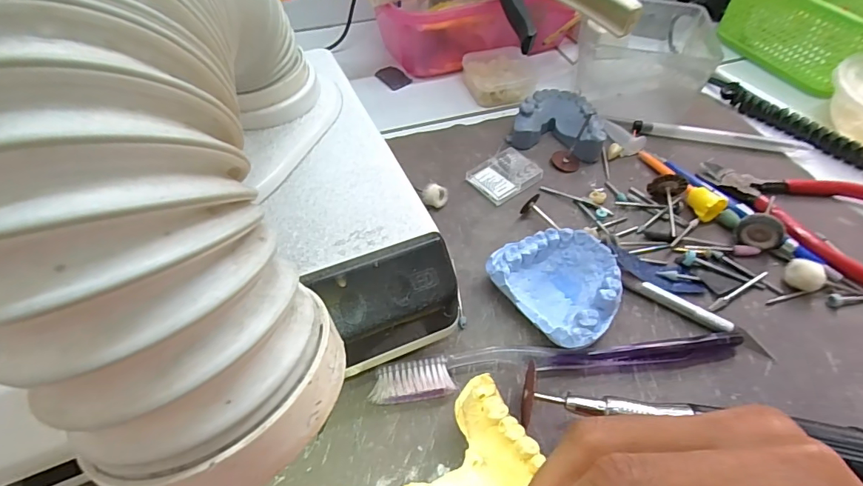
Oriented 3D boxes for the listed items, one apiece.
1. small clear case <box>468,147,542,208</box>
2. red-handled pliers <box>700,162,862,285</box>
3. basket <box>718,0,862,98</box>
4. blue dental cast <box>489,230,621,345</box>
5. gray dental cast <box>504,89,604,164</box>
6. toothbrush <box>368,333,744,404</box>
[{"bbox_3d":[0.052,-0.048,0.322,0.046,0.006,0.034,-32,58,-23],"label":"small clear case"},{"bbox_3d":[0.244,-0.025,0.301,0.121,0.011,0.088,31,58,22],"label":"red-handled pliers"},{"bbox_3d":[0.365,-0.206,0.416,0.143,0.060,0.130,-17,54,-13],"label":"basket"},{"bbox_3d":[0.071,0.023,0.250,0.056,0.029,0.066,-29,57,-21],"label":"blue dental cast"},{"bbox_3d":[0.098,-0.091,0.344,0.064,0.024,0.054,18,54,14],"label":"gray dental cast"},{"bbox_3d":[0.064,0.058,0.232,0.187,0.014,0.022,-7,52,-6],"label":"toothbrush"}]

